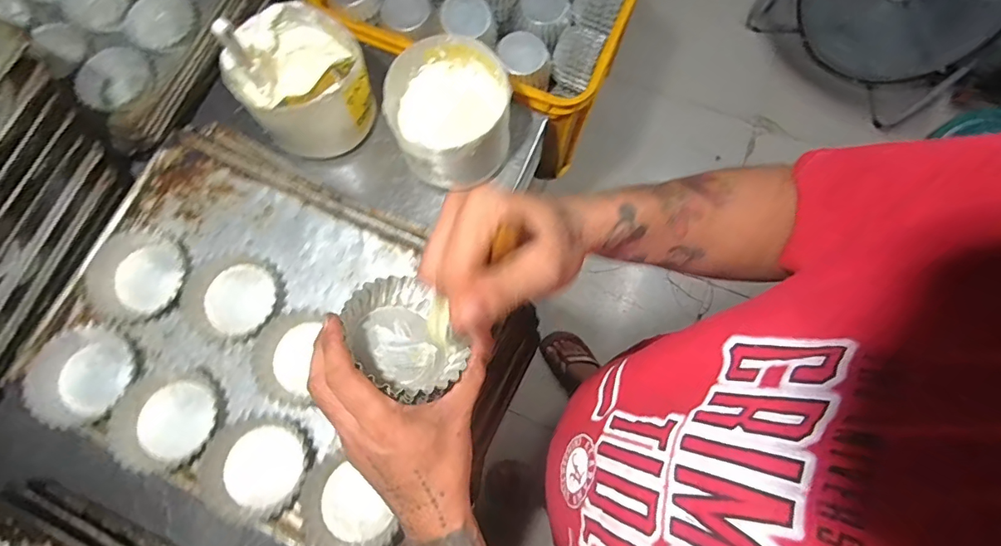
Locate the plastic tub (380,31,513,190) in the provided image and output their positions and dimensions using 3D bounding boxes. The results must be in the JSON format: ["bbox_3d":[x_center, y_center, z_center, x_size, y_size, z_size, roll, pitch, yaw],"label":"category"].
[{"bbox_3d":[-0.068,-0.225,0.686,0.164,0.116,0.177,0,77,0],"label":"plastic tub"}]

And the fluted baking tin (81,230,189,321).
[{"bbox_3d":[-0.400,0.001,0.531,0.108,0.020,0.095,-7,77,-1],"label":"fluted baking tin"}]

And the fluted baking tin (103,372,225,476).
[{"bbox_3d":[-0.343,0.152,0.494,0.102,0.041,0.095,0,77,0],"label":"fluted baking tin"}]

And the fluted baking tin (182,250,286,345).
[{"bbox_3d":[-0.291,0.031,0.532,0.094,0.028,0.103,0,77,0],"label":"fluted baking tin"}]

